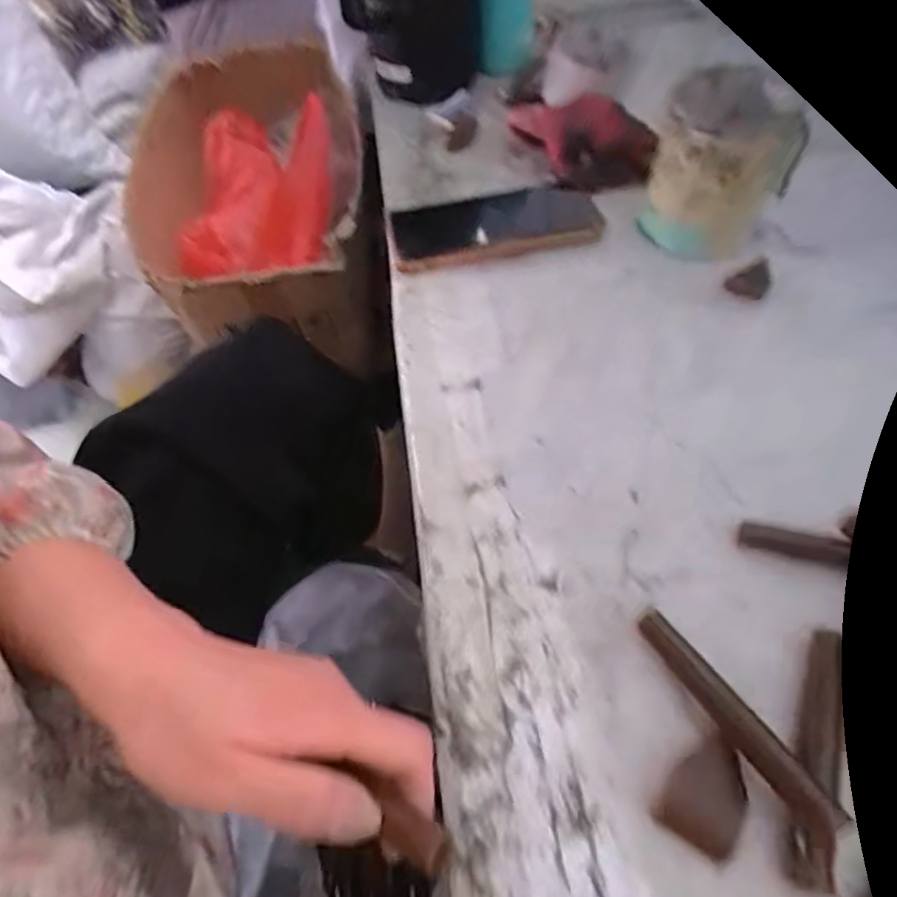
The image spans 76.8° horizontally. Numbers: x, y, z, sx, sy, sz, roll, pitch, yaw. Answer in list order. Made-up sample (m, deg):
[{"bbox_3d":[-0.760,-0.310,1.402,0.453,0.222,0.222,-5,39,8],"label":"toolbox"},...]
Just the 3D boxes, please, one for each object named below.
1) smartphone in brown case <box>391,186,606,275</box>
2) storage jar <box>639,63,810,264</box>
[{"bbox_3d":[0.036,-0.175,0.442,0.157,0.014,0.074,-9,53,-1],"label":"smartphone in brown case"},{"bbox_3d":[0.187,-0.189,0.390,0.080,0.092,0.096,19,58,18],"label":"storage jar"}]

